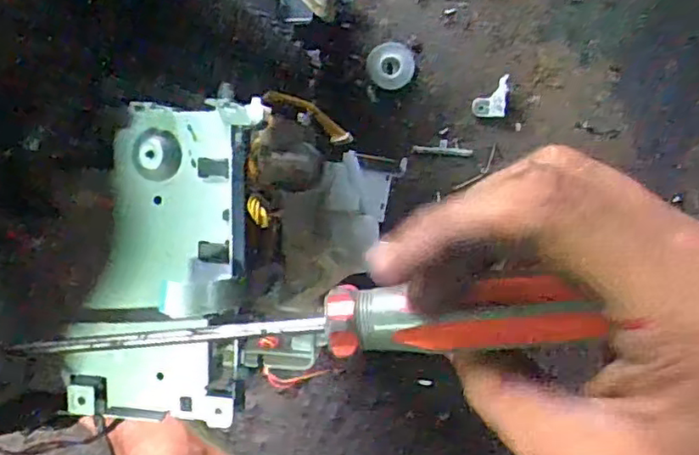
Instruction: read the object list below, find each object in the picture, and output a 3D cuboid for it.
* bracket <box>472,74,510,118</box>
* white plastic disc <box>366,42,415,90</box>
[{"bbox_3d":[0.128,-0.119,0.567,0.029,0.008,0.039,6,90,8],"label":"bracket"},{"bbox_3d":[0.038,-0.150,0.582,0.043,0.004,0.042,0,91,6],"label":"white plastic disc"}]

